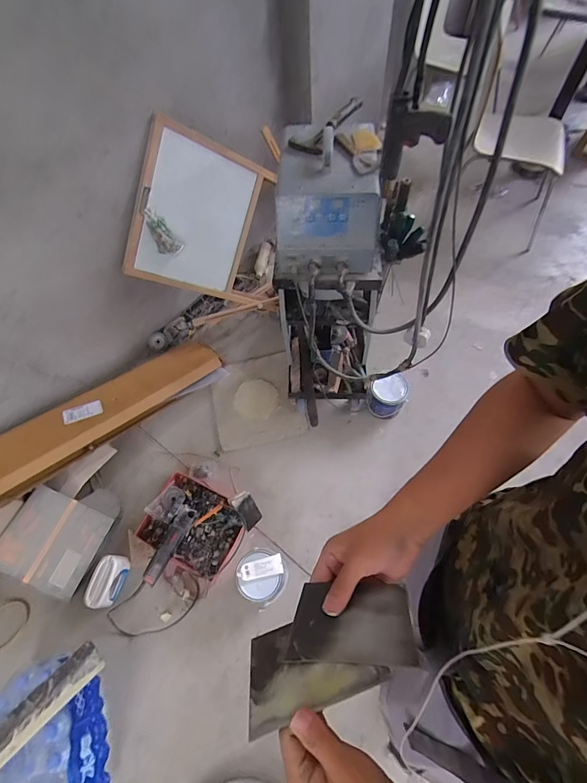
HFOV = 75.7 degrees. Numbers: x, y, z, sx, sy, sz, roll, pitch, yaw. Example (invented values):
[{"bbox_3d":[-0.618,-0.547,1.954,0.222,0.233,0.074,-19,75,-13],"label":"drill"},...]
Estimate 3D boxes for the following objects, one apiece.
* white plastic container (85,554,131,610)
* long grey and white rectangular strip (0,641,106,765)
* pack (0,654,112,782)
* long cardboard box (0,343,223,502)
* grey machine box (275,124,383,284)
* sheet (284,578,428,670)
[{"bbox_3d":[-0.628,0.641,1.277,0.098,0.053,0.160,18,64,10],"label":"white plastic container"},{"bbox_3d":[-0.698,0.856,0.972,0.441,0.032,0.086,-42,70,-17],"label":"long grey and white rectangular strip"},{"bbox_3d":[-0.682,0.979,1.037,0.242,0.214,0.390,-22,65,-10],"label":"pack"},{"bbox_3d":[-0.764,0.105,1.369,1.136,0.082,0.245,-35,67,-31],"label":"long cardboard box"},{"bbox_3d":[0.098,-0.512,1.030,0.265,0.217,0.373,5,65,3],"label":"grey machine box"},{"bbox_3d":[0.058,0.231,0.385,0.123,0.008,0.076,0,43,4],"label":"sheet"}]

